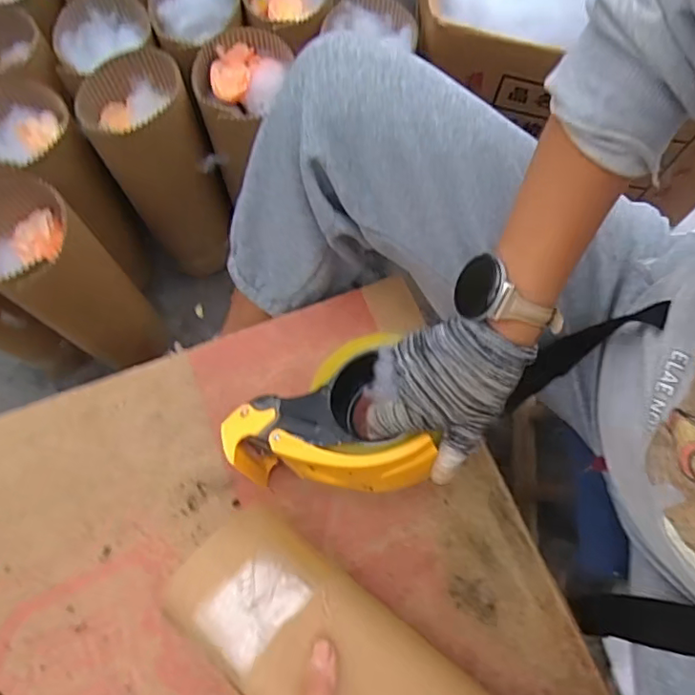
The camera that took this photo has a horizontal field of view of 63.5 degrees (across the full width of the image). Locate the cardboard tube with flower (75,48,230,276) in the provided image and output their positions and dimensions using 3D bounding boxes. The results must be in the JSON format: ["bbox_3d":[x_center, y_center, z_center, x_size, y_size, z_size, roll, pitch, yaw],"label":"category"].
[{"bbox_3d":[-0.197,-0.179,0.622,0.099,0.265,0.084,-30,71,-12],"label":"cardboard tube with flower"}]

